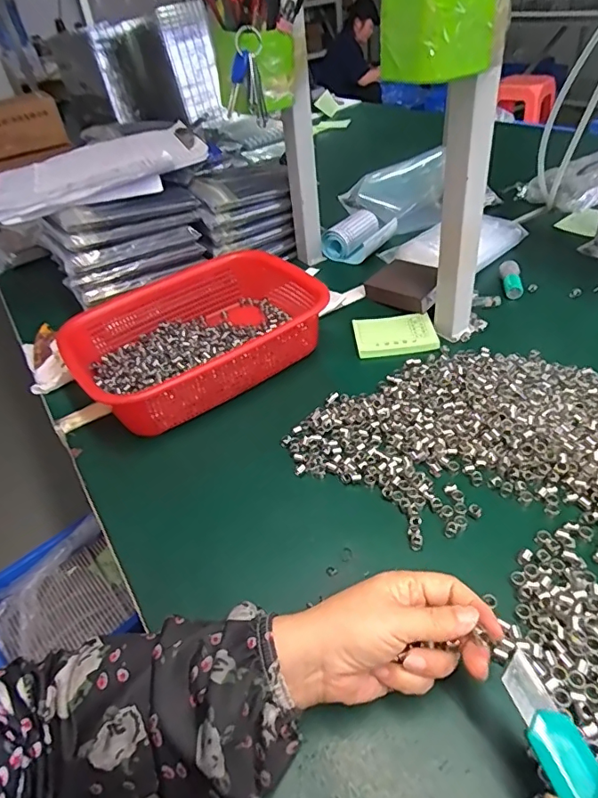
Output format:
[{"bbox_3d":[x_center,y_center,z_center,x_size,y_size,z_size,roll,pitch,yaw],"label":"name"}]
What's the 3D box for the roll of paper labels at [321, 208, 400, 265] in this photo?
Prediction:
[{"bbox_3d":[0.100,-0.261,0.810,0.080,0.047,0.112,28,52,35],"label":"roll of paper labels"}]

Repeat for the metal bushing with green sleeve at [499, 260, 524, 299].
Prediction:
[{"bbox_3d":[0.283,-0.161,0.666,0.024,0.017,0.064,2,52,10],"label":"metal bushing with green sleeve"}]

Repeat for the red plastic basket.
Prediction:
[{"bbox_3d":[-0.104,-0.084,0.597,0.303,0.066,0.211,-29,45,-23],"label":"red plastic basket"}]

